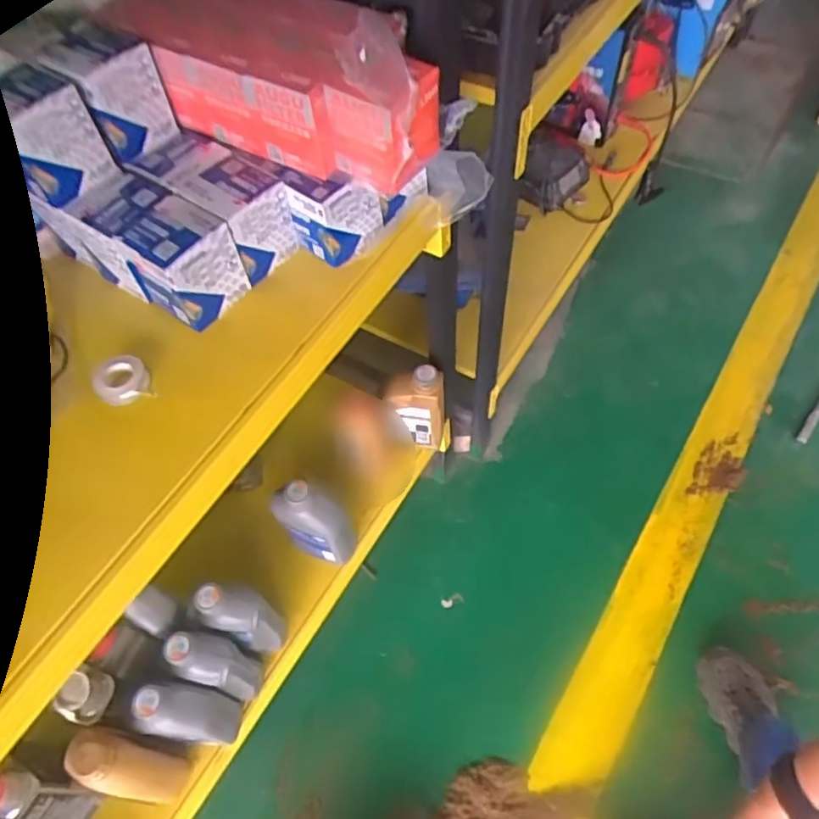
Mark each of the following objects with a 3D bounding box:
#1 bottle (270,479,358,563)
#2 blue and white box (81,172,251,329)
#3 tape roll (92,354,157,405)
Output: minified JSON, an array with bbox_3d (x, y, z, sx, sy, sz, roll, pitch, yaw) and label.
[{"bbox_3d":[-0.155,0.180,1.010,0.107,0.192,0.064,10,59,11],"label":"bottle"},{"bbox_3d":[-0.262,-0.171,0.684,0.152,0.090,0.081,30,65,21],"label":"blue and white box"},{"bbox_3d":[-0.295,-0.032,0.649,0.053,0.016,0.060,-24,59,-11],"label":"tape roll"}]

